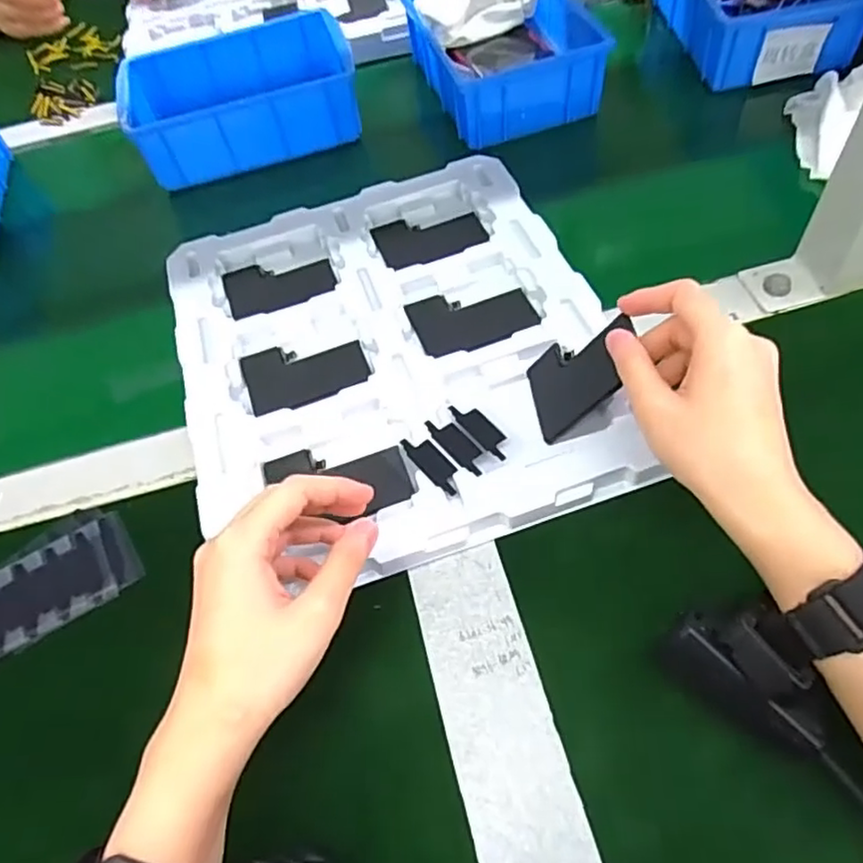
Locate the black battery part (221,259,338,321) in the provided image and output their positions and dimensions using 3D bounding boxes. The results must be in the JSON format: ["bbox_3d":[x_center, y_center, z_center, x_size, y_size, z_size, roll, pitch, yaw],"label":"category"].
[{"bbox_3d":[-0.113,-0.111,0.488,0.079,0.008,0.058,-20,56,-5],"label":"black battery part"}]

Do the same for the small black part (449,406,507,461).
[{"bbox_3d":[0.029,-0.002,0.383,0.016,0.004,0.046,-34,59,-14],"label":"small black part"}]

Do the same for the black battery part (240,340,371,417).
[{"bbox_3d":[-0.082,-0.040,0.428,0.078,0.010,0.057,-19,56,-5],"label":"black battery part"}]

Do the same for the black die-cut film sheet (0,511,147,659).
[{"bbox_3d":[-0.220,0.086,0.373,0.098,0.006,0.061,-32,58,-13],"label":"black die-cut film sheet"}]

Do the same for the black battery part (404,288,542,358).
[{"bbox_3d":[0.028,-0.078,0.439,0.078,0.009,0.058,-18,56,-4],"label":"black battery part"}]

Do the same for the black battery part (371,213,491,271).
[{"bbox_3d":[-0.001,-0.148,0.495,0.080,0.008,0.057,-19,56,-5],"label":"black battery part"}]

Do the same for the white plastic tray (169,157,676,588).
[{"bbox_3d":[-0.030,-0.061,0.432,0.264,0.017,0.309,-19,56,-5],"label":"white plastic tray"}]

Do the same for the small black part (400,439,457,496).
[{"bbox_3d":[0.001,0.017,0.370,0.014,0.004,0.046,-35,59,-15],"label":"small black part"}]

